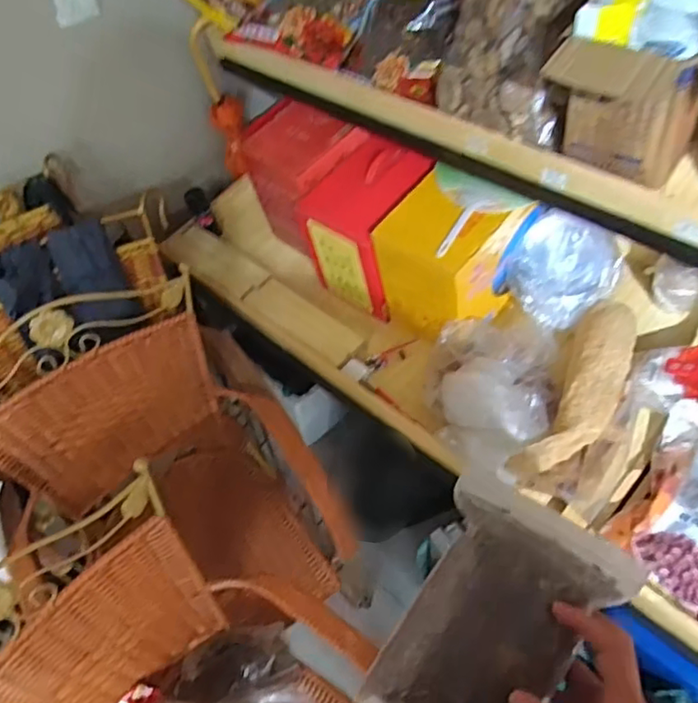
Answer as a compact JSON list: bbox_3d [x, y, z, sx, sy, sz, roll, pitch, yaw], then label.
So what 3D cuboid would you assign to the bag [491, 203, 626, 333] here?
[{"bbox_3d":[0.405,-0.161,1.167,0.193,0.163,0.152,23,57,23],"label":"bag"}]

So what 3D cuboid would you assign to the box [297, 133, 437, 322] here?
[{"bbox_3d":[0.038,-0.261,1.294,0.216,0.291,0.204,29,59,26],"label":"box"}]

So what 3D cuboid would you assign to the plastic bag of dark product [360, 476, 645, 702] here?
[{"bbox_3d":[0.116,0.217,0.478,0.142,0.041,0.203,25,84,23],"label":"plastic bag of dark product"}]

